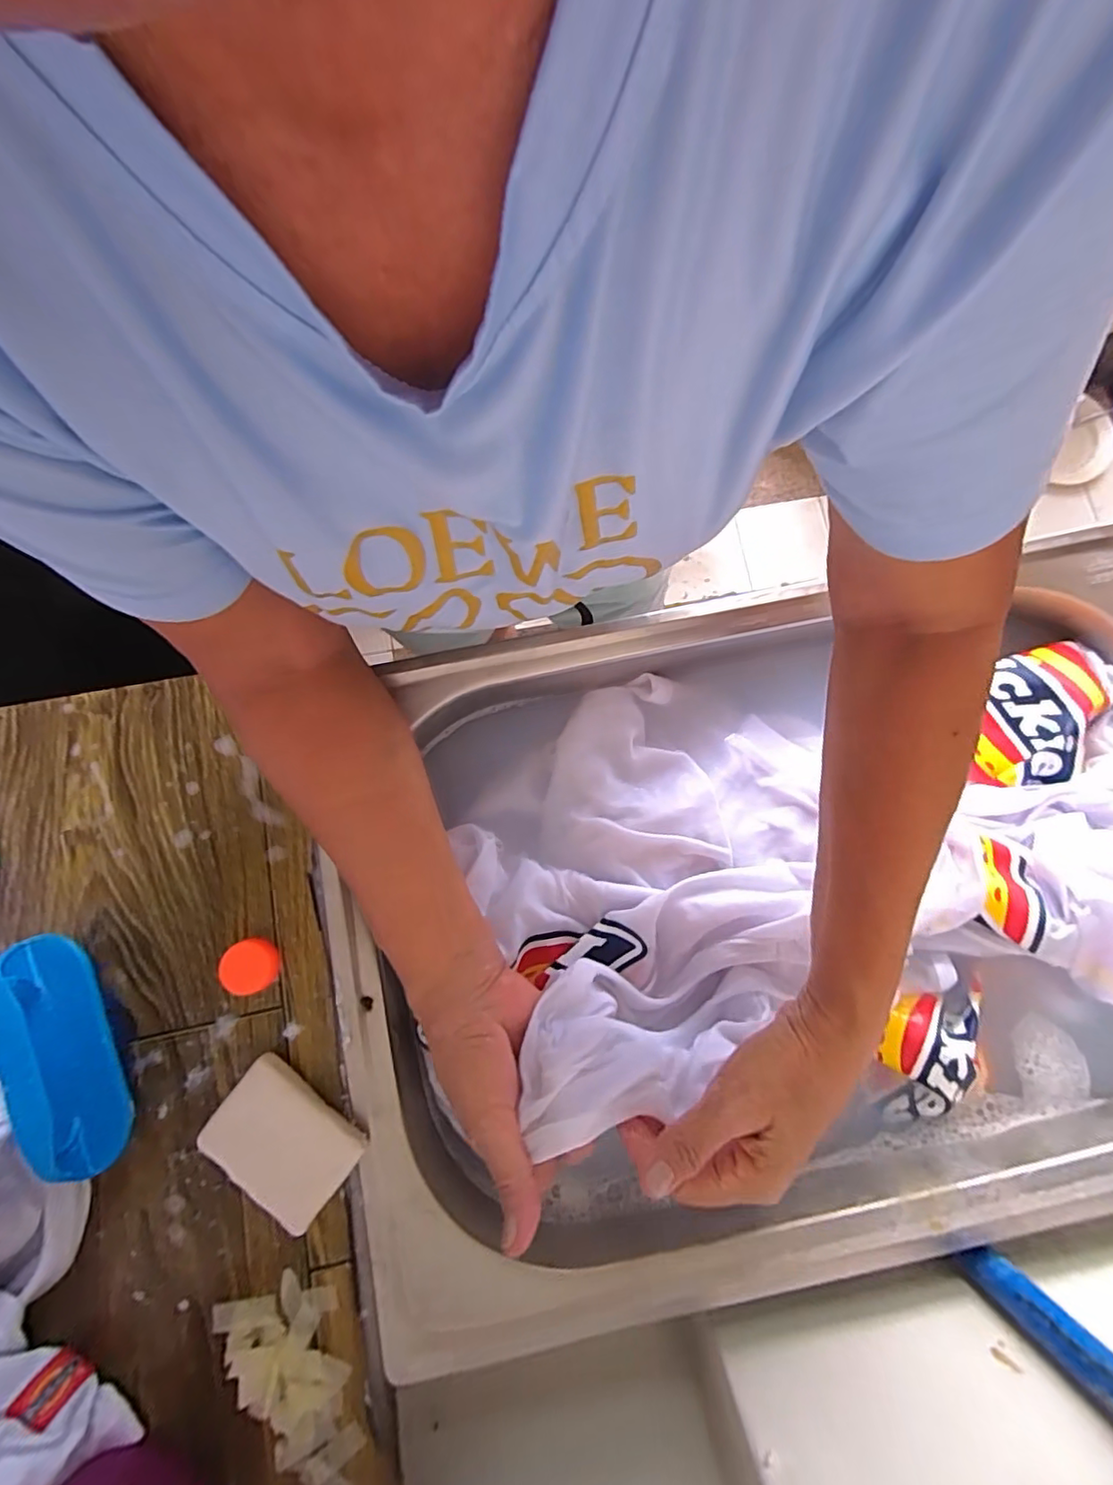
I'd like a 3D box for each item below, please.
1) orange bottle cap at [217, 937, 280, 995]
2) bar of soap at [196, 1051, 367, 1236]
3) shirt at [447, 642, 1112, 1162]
[{"bbox_3d":[-0.184,0.134,0.348,0.030,0.013,0.030,0,78,-1],"label":"orange bottle cap"},{"bbox_3d":[-0.154,0.224,0.326,0.078,0.019,0.061,36,79,6],"label":"bar of soap"},{"bbox_3d":[0.172,0.081,0.369,0.450,0.091,0.269,-3,78,-2],"label":"shirt"}]

